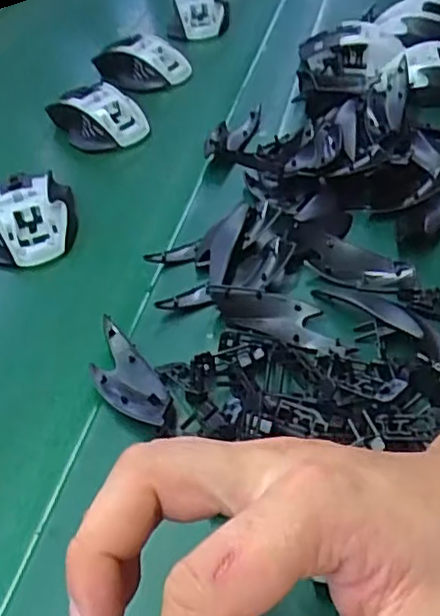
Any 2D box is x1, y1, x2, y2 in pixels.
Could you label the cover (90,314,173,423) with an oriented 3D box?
[{"bbox_3d":[-0.058,0.038,0.398,0.035,0.015,0.096,-23,46,-18],"label":"cover"}]

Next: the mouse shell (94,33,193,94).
[{"bbox_3d":[-0.083,-0.260,0.699,0.100,0.042,0.052,18,48,23],"label":"mouse shell"}]

